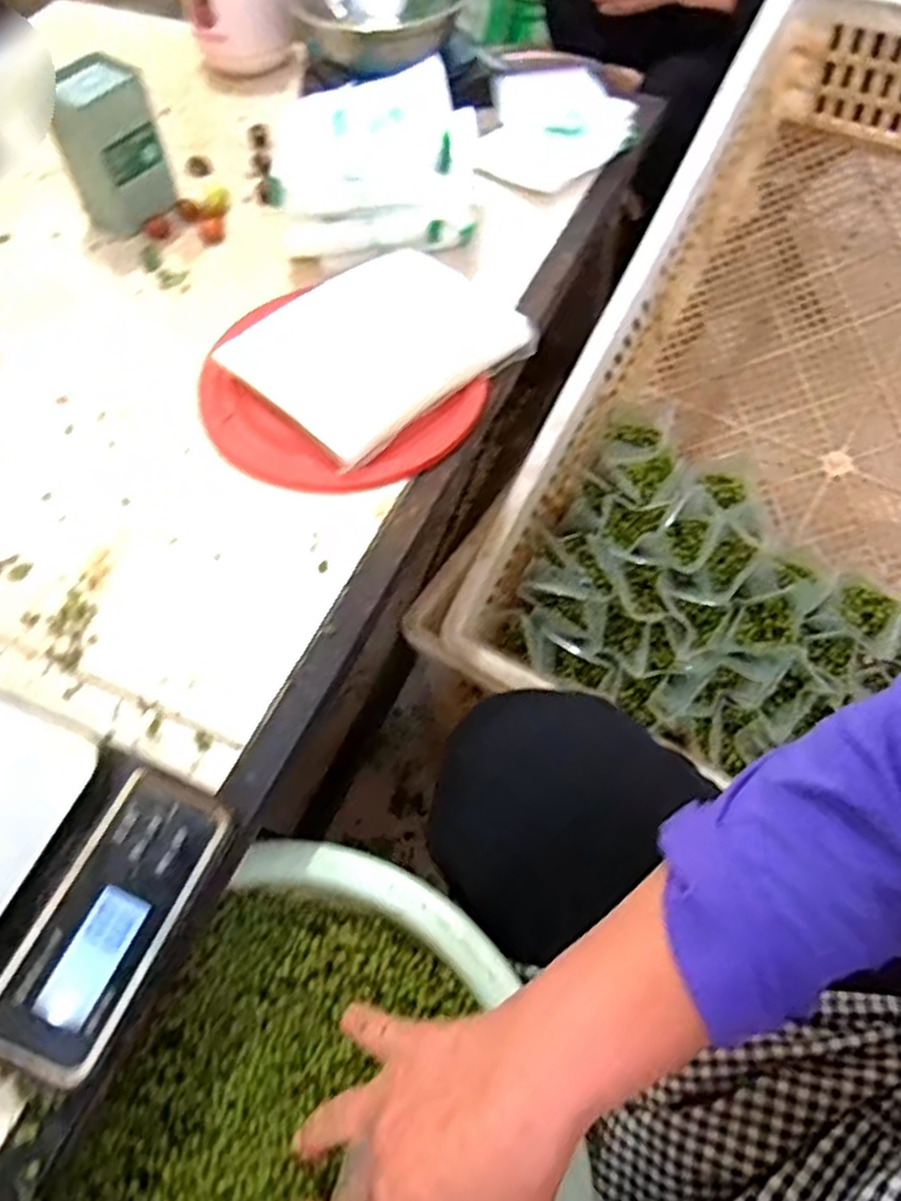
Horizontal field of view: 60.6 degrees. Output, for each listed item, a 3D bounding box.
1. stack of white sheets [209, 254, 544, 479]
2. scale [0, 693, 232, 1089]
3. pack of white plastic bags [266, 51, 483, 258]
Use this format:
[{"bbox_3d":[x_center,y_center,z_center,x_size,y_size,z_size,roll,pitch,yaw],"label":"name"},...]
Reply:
[{"bbox_3d":[-0.060,-0.208,0.624,0.169,0.015,0.203,42,69,18],"label":"stack of white sheets"},{"bbox_3d":[-0.245,0.137,0.411,0.213,0.053,0.156,19,61,13],"label":"scale"},{"bbox_3d":[-0.065,-0.387,0.678,0.177,0.087,0.129,-3,59,0],"label":"pack of white plastic bags"}]

